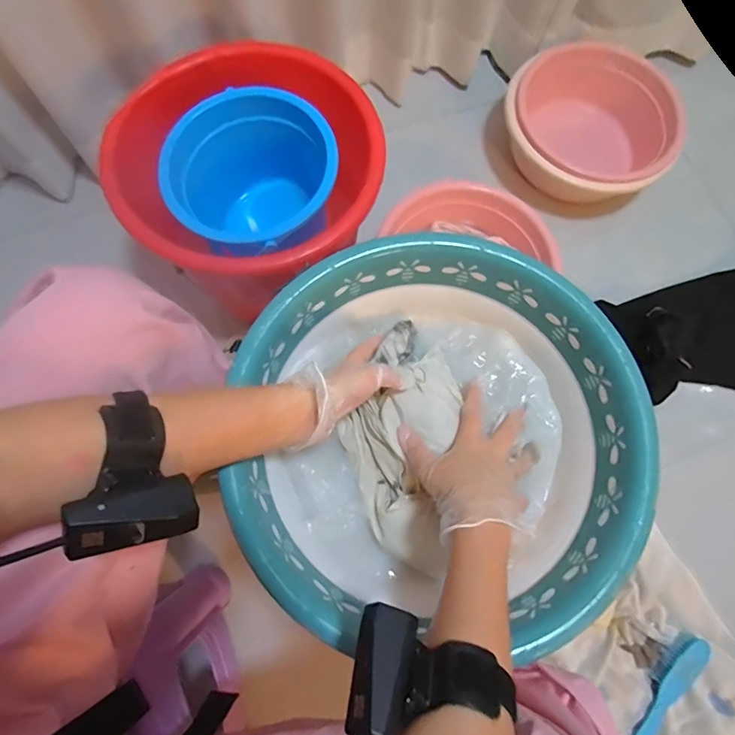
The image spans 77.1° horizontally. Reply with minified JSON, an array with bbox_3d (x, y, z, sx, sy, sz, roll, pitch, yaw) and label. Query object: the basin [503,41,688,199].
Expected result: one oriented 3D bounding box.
[{"bbox_3d":[0.418,-0.448,0.899,0.312,0.156,0.261,25,74,6],"label":"basin"}]

